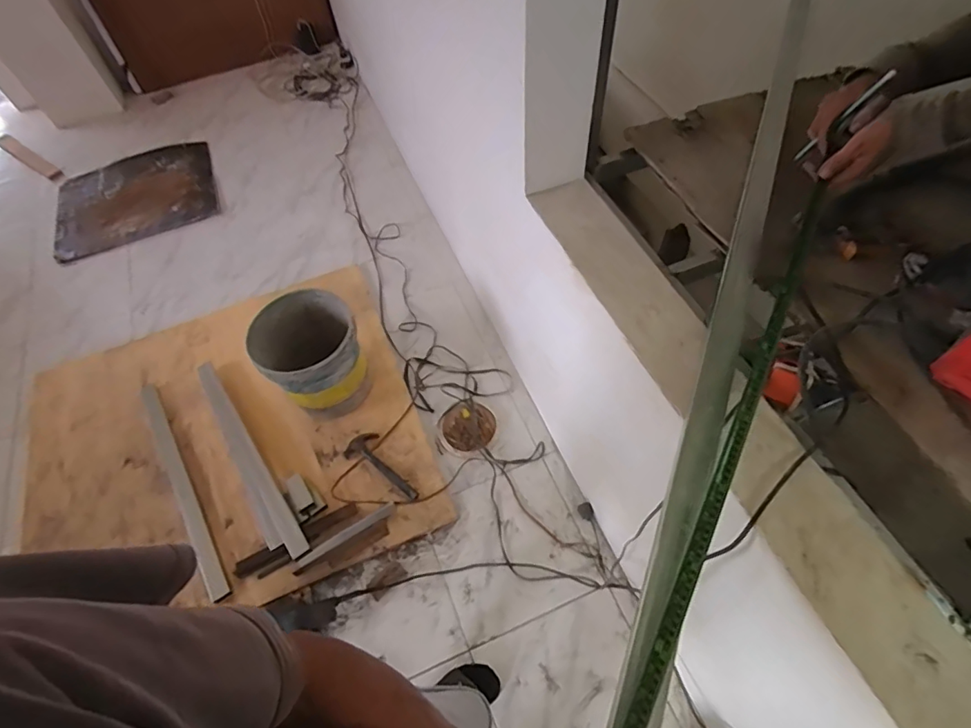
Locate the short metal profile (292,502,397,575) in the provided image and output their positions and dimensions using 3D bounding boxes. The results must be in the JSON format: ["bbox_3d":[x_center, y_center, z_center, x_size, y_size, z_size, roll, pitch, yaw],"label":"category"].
[{"bbox_3d":[-0.392,0.485,1.428,0.309,0.028,0.031,-31,60,-15],"label":"short metal profile"}]

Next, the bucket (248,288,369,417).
[{"bbox_3d":[-0.528,-0.017,1.595,0.284,0.318,0.304,-2,57,3],"label":"bucket"}]

